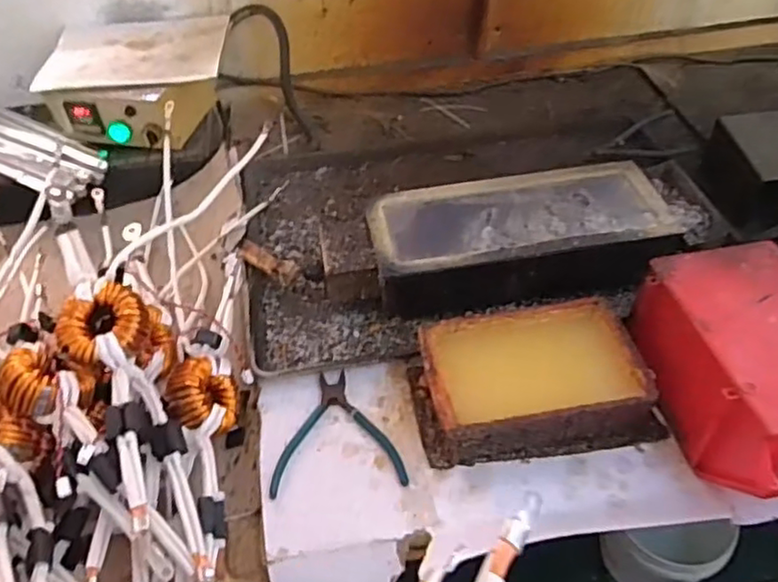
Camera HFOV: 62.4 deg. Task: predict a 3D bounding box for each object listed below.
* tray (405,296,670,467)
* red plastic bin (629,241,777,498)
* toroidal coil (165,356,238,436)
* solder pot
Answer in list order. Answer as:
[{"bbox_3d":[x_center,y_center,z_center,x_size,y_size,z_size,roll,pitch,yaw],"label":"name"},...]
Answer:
[{"bbox_3d":[0.143,0.083,0.641,0.230,0.074,0.147,-8,46,-5],"label":"tray"},{"bbox_3d":[0.337,0.078,0.595,0.154,0.119,0.234,-9,47,-6],"label":"red plastic bin"},{"bbox_3d":[-0.183,0.106,0.632,0.056,0.063,0.073,-6,46,-3],"label":"toroidal coil"},{"bbox_3d":[0.151,-0.062,0.770,0.341,0.090,0.154,-6,46,-4],"label":"solder pot"}]

